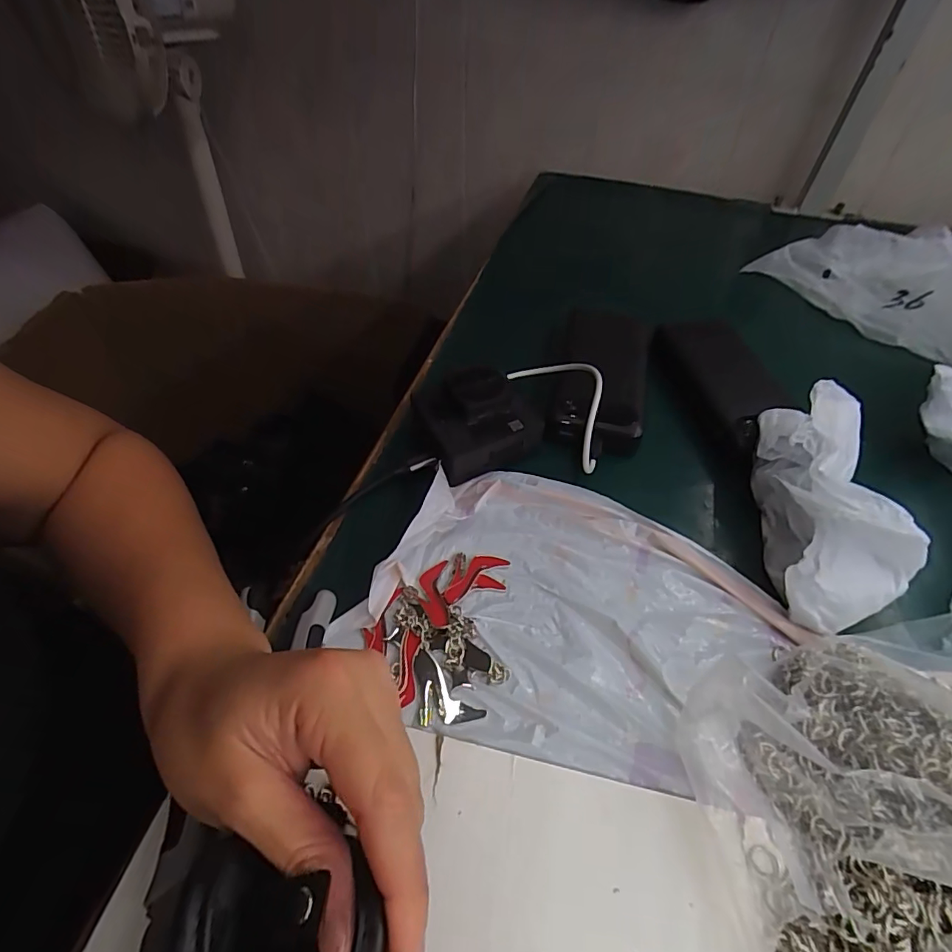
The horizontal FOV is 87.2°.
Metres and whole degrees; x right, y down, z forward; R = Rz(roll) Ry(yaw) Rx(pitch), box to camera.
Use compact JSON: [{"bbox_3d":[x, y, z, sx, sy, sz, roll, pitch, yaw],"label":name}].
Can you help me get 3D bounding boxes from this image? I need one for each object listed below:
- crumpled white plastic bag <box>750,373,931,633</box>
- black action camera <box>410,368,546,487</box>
[{"bbox_3d":[0.215,0.015,0.304,0.068,0.069,0.146,8,51,5],"label":"crumpled white plastic bag"},{"bbox_3d":[0.004,-0.041,0.363,0.079,0.046,0.068,-16,53,-14],"label":"black action camera"}]

